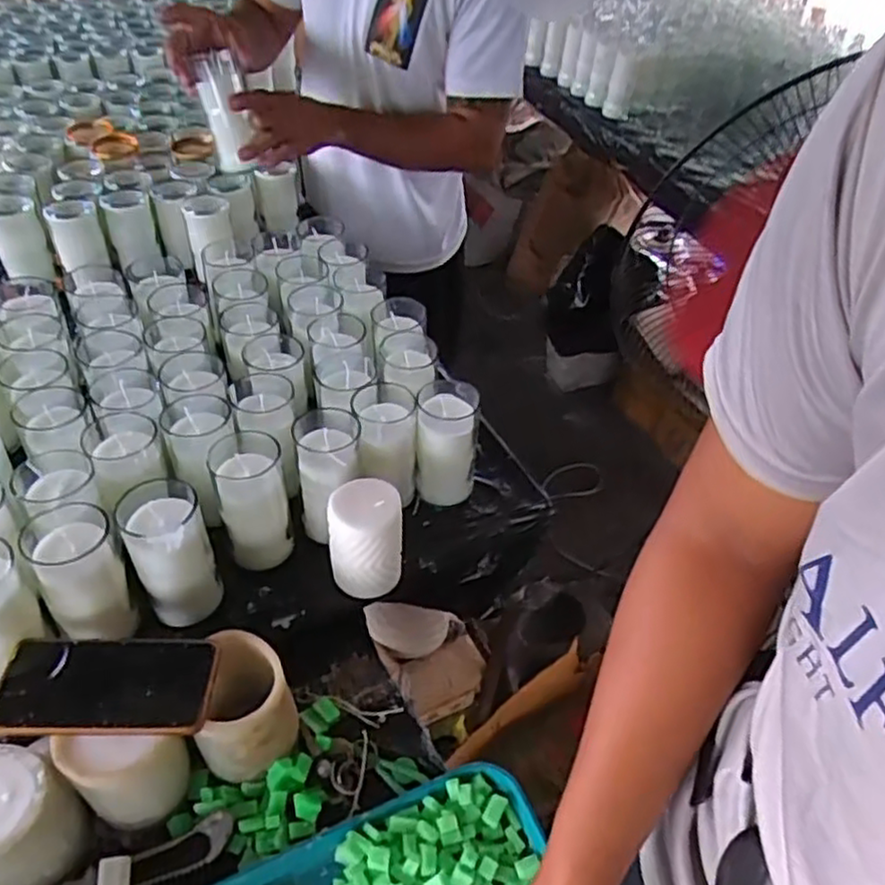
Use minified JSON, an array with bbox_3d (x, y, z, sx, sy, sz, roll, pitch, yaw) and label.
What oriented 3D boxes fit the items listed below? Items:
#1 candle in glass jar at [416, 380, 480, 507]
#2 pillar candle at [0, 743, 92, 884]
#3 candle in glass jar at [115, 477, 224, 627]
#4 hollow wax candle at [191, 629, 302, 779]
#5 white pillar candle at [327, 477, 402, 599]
[{"bbox_3d":[0.003,0.002,0.765,0.066,0.122,0.068,1,45,-6],"label":"candle in glass jar"},{"bbox_3d":[-0.323,0.285,0.525,0.080,0.092,0.081,4,45,-4],"label":"pillar candle"},{"bbox_3d":[-0.251,0.100,0.647,0.067,0.116,0.084,-20,51,-24],"label":"candle in glass jar"},{"bbox_3d":[-0.171,0.222,0.592,0.078,0.096,0.084,4,45,-4],"label":"hollow wax candle"},{"bbox_3d":[-0.076,0.095,0.688,0.069,0.098,0.072,-6,47,-13],"label":"white pillar candle"}]

